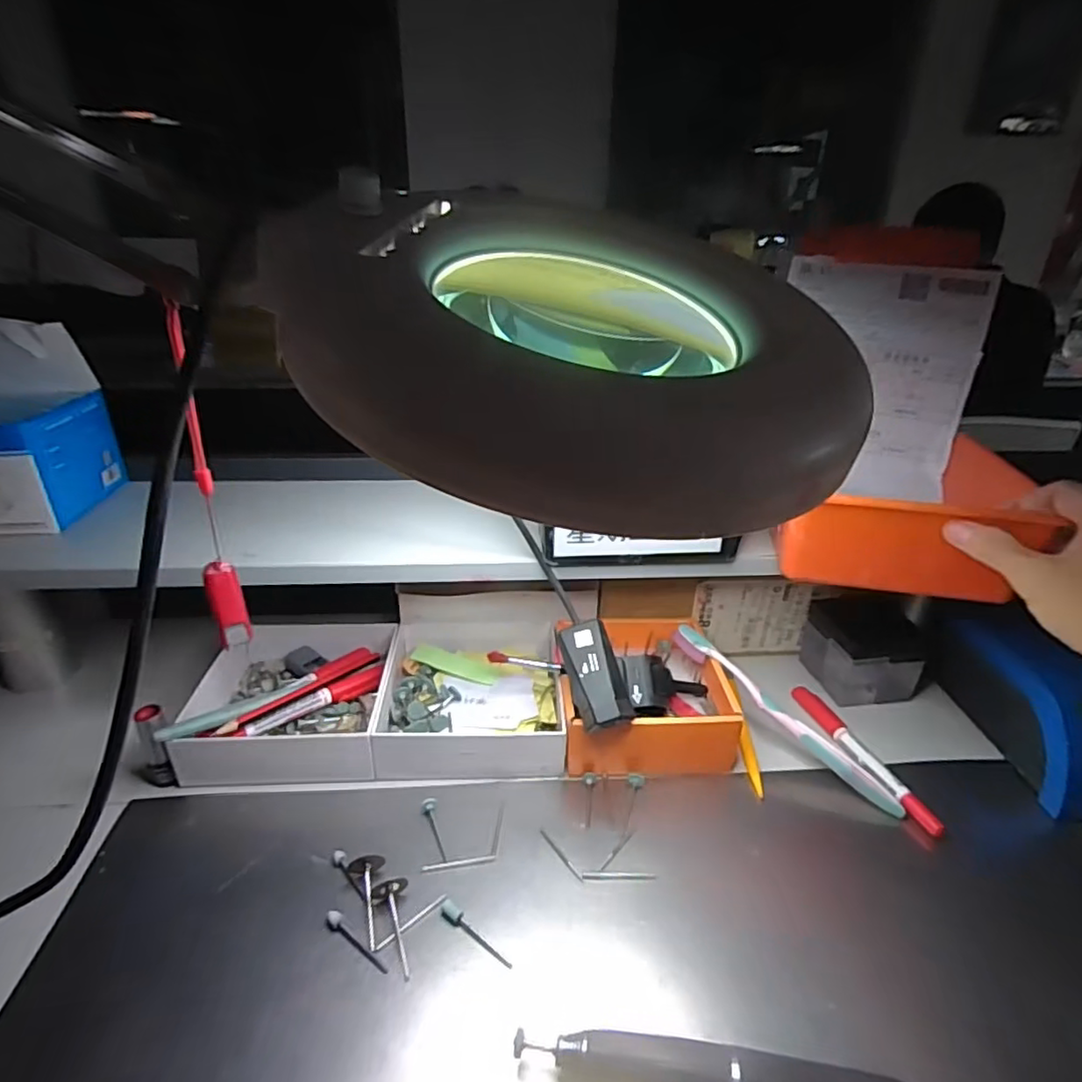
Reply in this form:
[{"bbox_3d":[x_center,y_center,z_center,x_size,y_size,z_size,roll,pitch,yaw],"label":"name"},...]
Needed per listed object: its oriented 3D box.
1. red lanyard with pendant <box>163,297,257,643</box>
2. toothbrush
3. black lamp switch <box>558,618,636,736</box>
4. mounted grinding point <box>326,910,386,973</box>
[{"bbox_3d":[-0.166,-0.024,0.300,0.018,0.169,0.022,-17,32,-31],"label":"red lanyard with pendant"},{"bbox_3d":[0.171,0.125,0.440,0.184,0.018,0.013,41,43,24],"label":"toothbrush"},{"bbox_3d":[0.036,0.087,0.400,0.034,0.022,0.068,-7,57,-15],"label":"black lamp switch"},{"bbox_3d":[-0.098,0.212,0.323,0.046,0.004,0.008,22,34,35],"label":"mounted grinding point"}]

